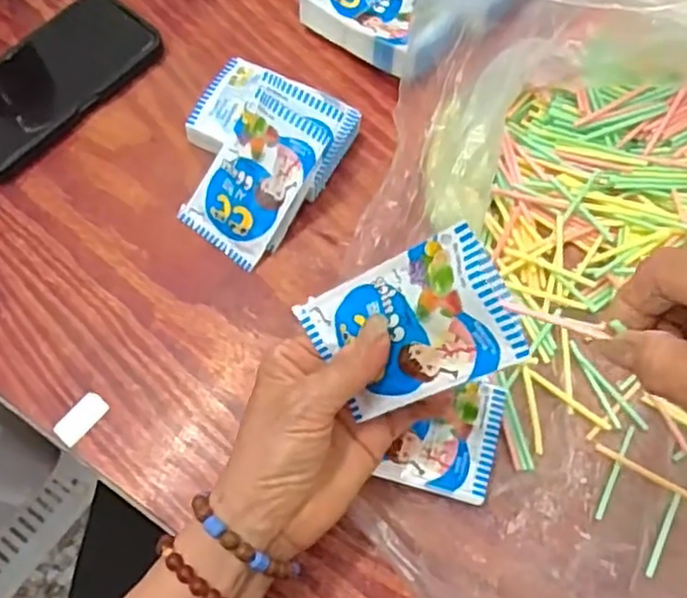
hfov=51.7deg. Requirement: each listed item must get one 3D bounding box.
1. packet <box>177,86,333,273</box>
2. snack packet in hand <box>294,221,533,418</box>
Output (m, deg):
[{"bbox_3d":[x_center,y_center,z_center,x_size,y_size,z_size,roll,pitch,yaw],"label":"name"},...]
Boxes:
[{"bbox_3d":[-0.060,-0.080,0.473,0.065,0.012,0.104,36,104,12],"label":"packet"},{"bbox_3d":[0.030,0.013,0.324,0.009,0.100,0.067,-23,85,-50],"label":"snack packet in hand"}]

